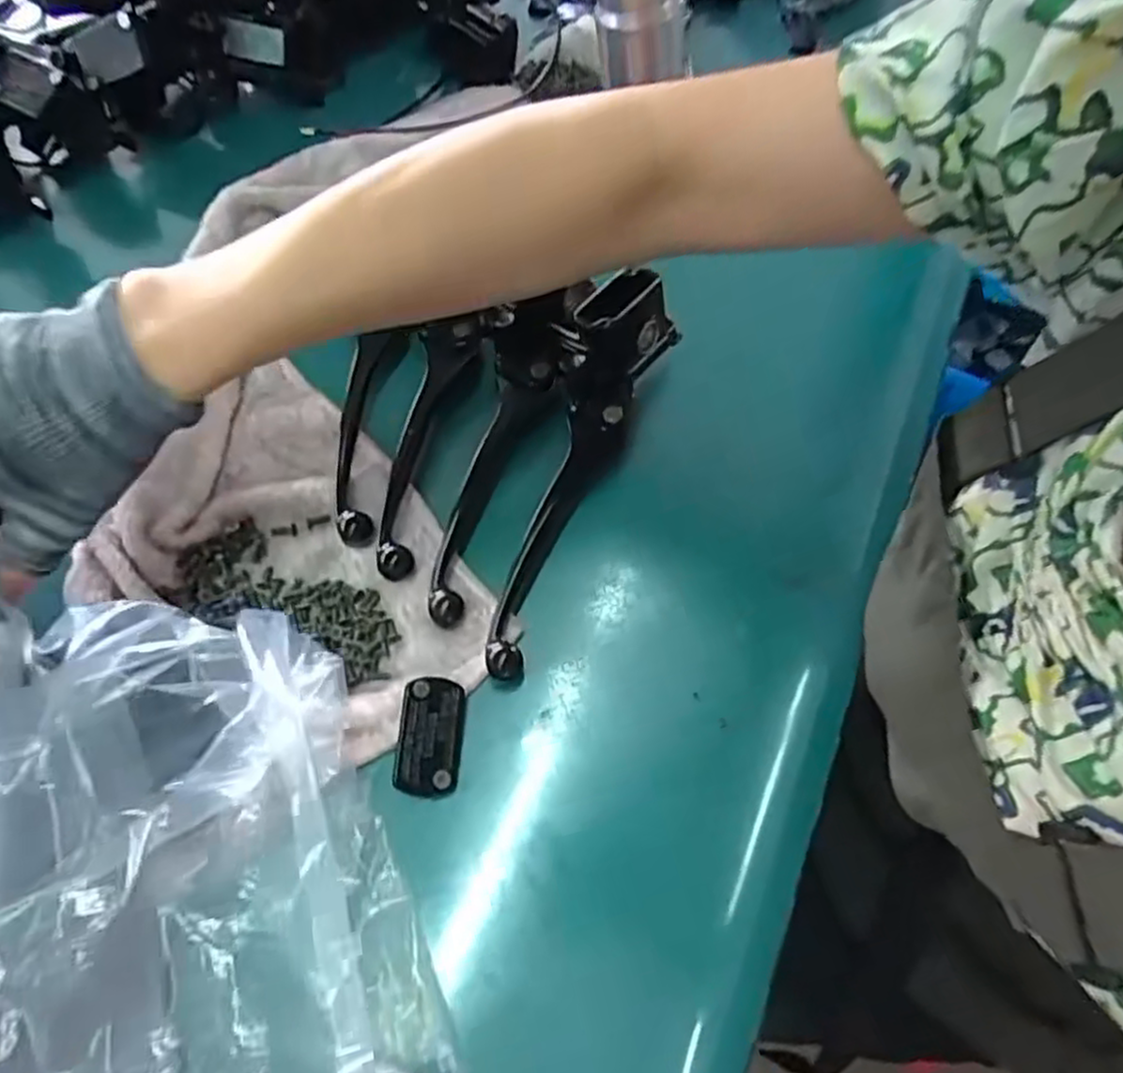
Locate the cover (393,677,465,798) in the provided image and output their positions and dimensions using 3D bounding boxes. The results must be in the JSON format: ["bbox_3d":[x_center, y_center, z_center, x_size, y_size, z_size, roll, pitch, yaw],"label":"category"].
[{"bbox_3d":[-0.060,0.091,0.330,0.029,0.012,0.050,2,63,1],"label":"cover"}]

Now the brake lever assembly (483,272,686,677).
[{"bbox_3d":[0.005,-0.034,0.386,0.044,0.058,0.218,19,79,9],"label":"brake lever assembly"}]

